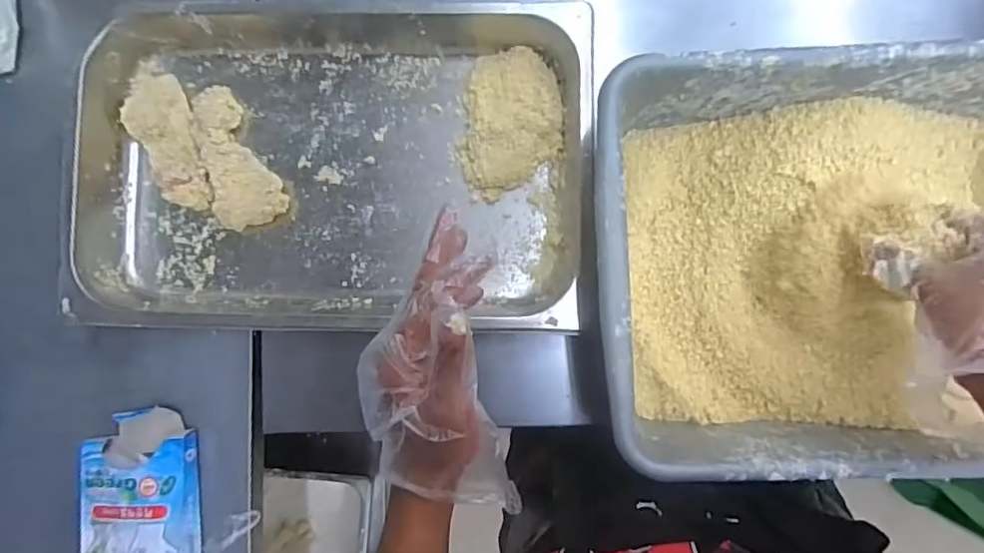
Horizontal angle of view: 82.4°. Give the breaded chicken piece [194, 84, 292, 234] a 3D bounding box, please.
[{"bbox_3d":[-0.276,-0.128,0.600,0.072,0.029,0.154,-22,86,1],"label":"breaded chicken piece"}]

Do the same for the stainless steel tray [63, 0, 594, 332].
[{"bbox_3d":[-0.162,-0.112,0.583,0.515,0.064,0.329,0,87,3],"label":"stainless steel tray"}]

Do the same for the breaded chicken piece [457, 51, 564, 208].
[{"bbox_3d":[0.021,-0.161,0.594,0.102,0.018,0.153,10,87,3],"label":"breaded chicken piece"}]

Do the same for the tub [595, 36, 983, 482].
[{"bbox_3d":[0.319,-0.014,0.491,0.449,0.118,0.330,-2,87,3],"label":"tub"}]

